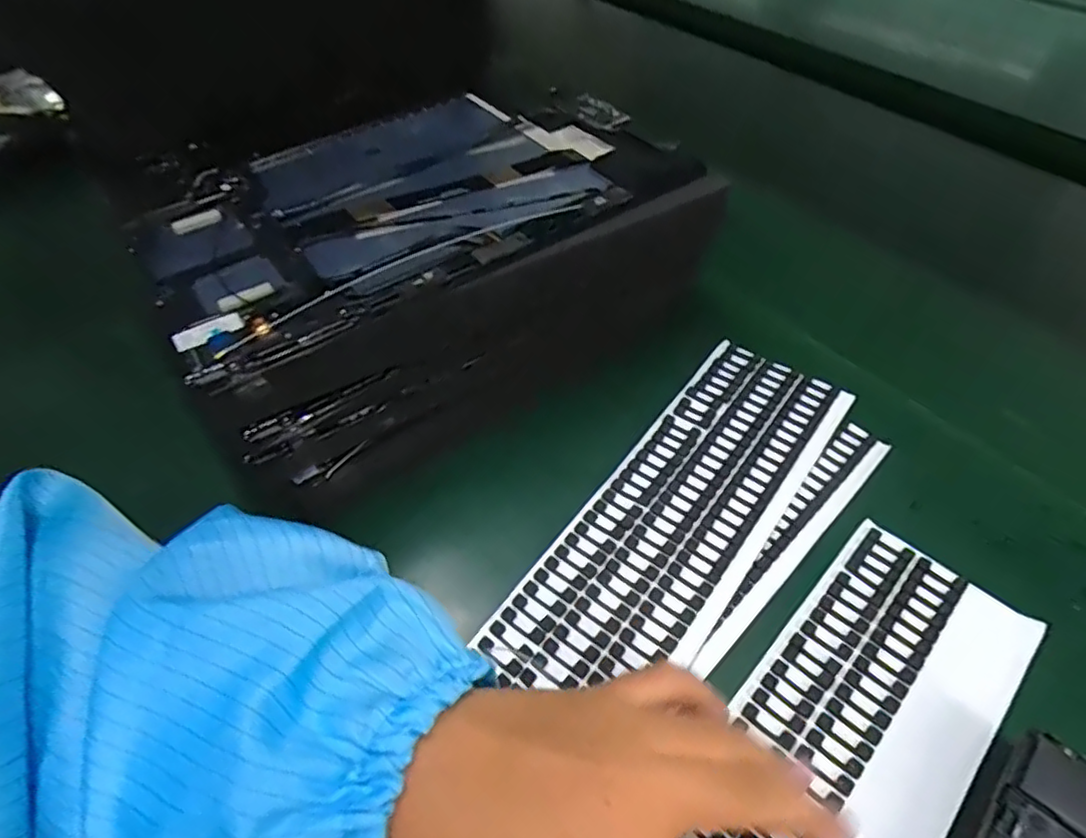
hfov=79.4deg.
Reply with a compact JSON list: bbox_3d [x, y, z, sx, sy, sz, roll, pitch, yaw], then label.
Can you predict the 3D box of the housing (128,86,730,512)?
[{"bbox_3d":[-0.058,-0.076,0.329,0.239,0.086,0.165,-34,56,-23],"label":"housing"}]

